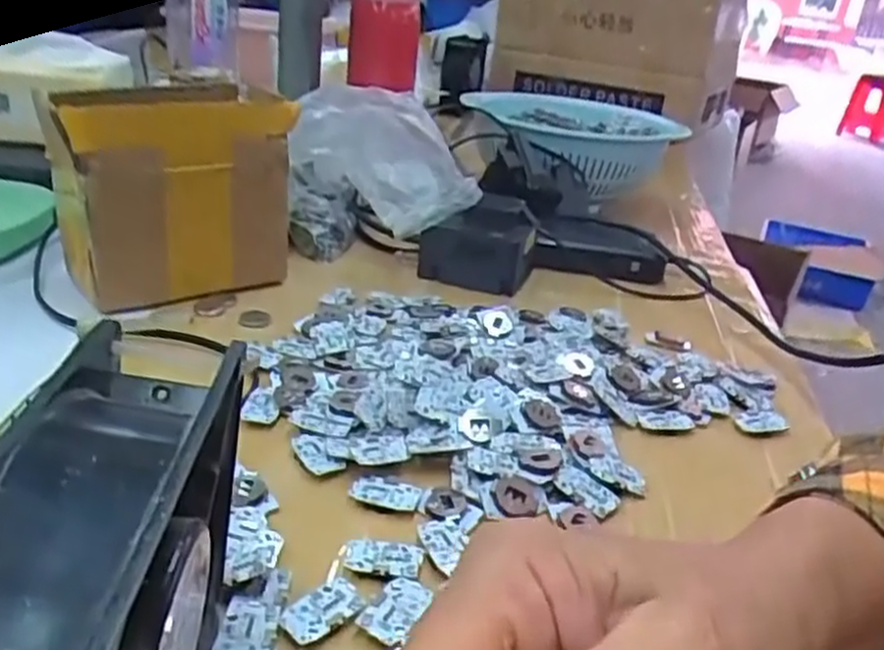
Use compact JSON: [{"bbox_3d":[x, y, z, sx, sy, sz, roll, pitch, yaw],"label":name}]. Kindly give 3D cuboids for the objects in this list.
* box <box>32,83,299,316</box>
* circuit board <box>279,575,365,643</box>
[{"bbox_3d":[-0.171,-0.083,0.488,0.130,0.122,0.075,-12,32,-37],"label":"box"},{"bbox_3d":[-0.042,0.100,0.273,0.030,0.004,0.018,-17,35,-42],"label":"circuit board"}]

